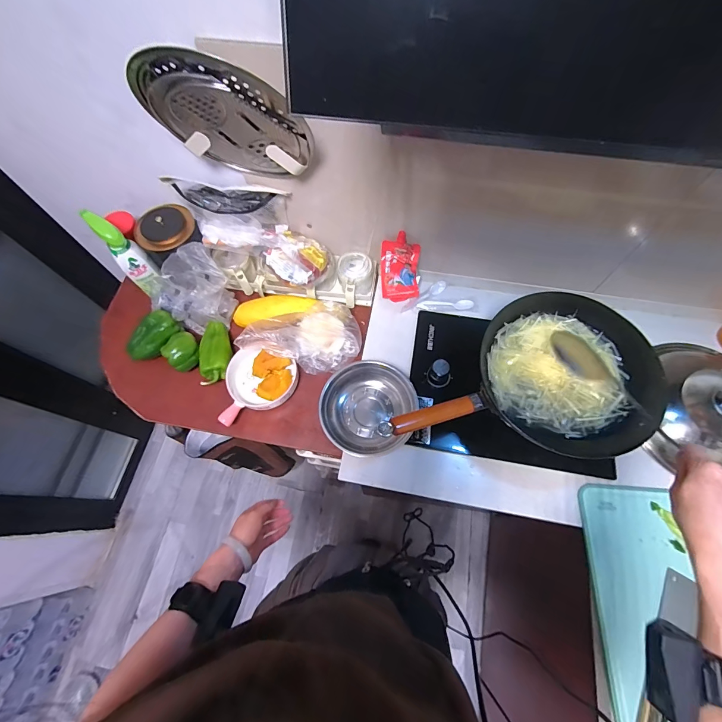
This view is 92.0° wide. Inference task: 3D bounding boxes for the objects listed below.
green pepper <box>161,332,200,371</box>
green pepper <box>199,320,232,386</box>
[{"bbox_3d":[-0.392,-0.020,0.775,0.073,0.072,0.072,38,73,16],"label":"green pepper"},{"bbox_3d":[-0.323,-0.027,0.775,0.061,0.040,0.154,-8,67,-2],"label":"green pepper"}]

